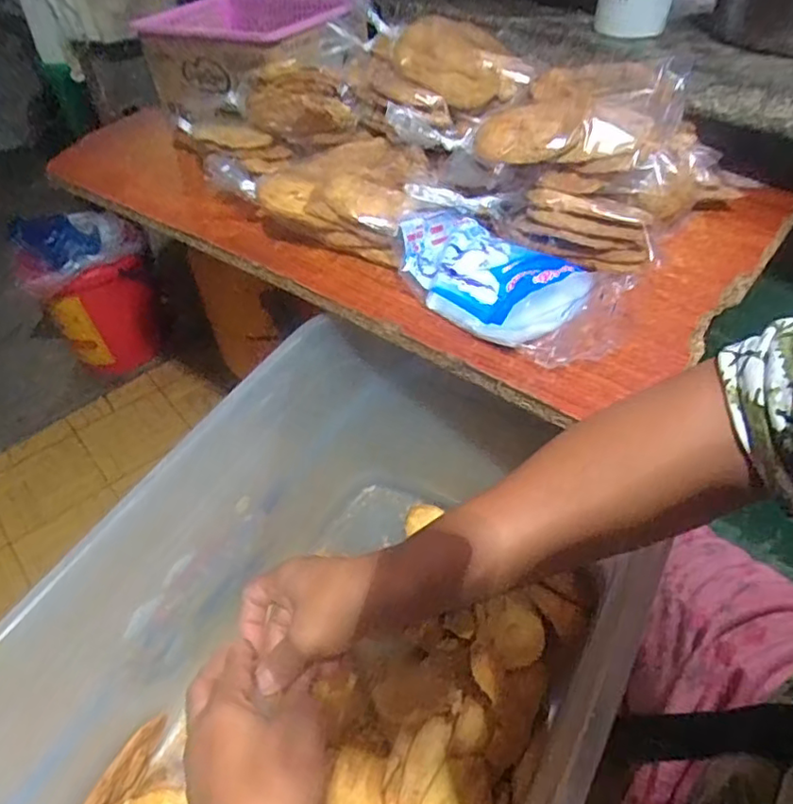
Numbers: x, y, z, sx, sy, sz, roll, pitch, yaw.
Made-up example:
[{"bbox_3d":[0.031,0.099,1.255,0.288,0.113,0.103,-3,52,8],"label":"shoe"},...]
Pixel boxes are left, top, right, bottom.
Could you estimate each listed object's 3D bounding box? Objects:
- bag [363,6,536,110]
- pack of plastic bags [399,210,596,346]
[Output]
[{"bbox_3d":[0.034,-0.345,0.600,0.068,0.056,0.219,-33,52,-25],"label":"bag"},{"bbox_3d":[0.077,-0.099,0.475,0.100,0.039,0.169,-33,52,-25],"label":"pack of plastic bags"}]

